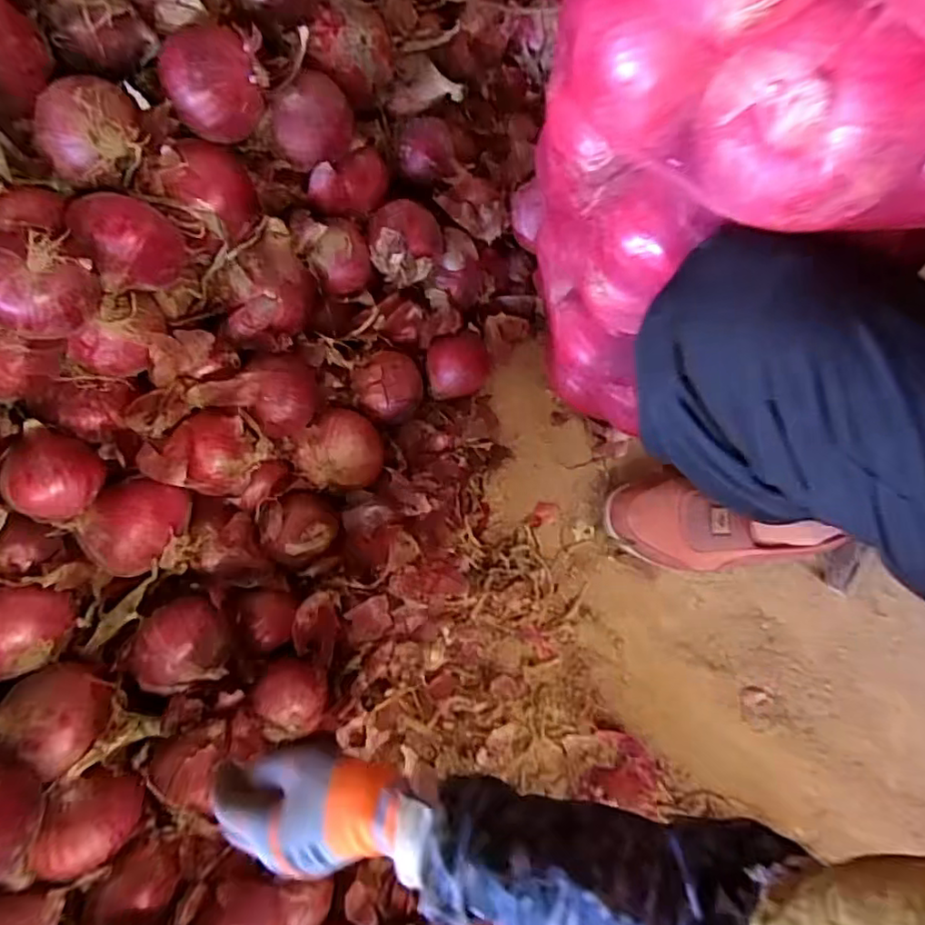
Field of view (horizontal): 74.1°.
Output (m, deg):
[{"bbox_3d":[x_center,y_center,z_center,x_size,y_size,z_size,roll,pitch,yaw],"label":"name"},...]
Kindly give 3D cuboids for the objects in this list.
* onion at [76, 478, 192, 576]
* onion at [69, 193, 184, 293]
[{"bbox_3d":[-0.290,0.057,0.542,0.078,0.062,0.081,14,78,5],"label":"onion"},{"bbox_3d":[-0.260,-0.175,0.480,0.062,0.053,0.059,0,77,2],"label":"onion"}]

